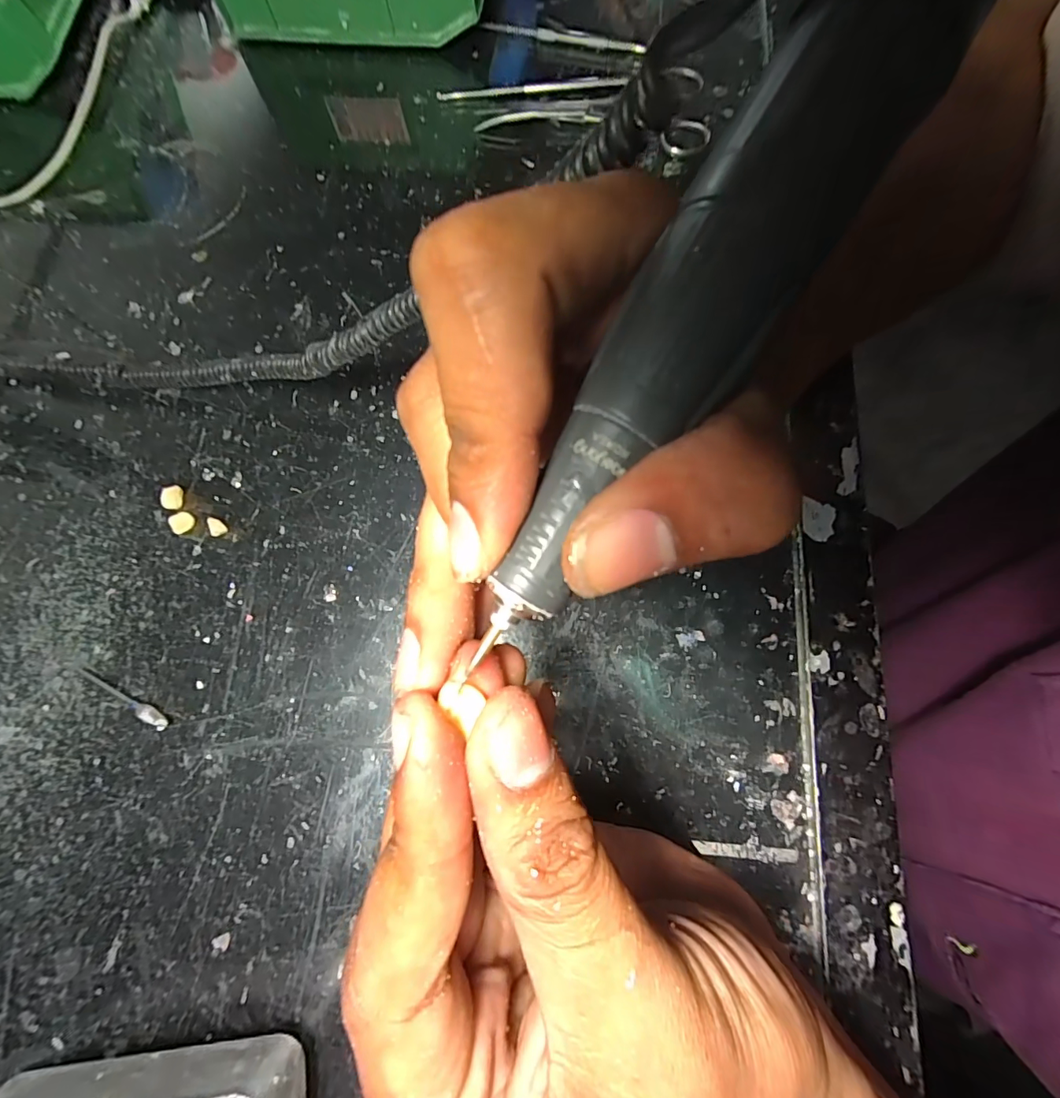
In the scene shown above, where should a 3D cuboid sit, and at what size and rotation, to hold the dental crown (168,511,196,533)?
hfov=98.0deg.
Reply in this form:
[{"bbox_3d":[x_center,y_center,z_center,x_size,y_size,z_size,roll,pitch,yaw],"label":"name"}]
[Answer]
[{"bbox_3d":[-0.166,-0.012,0.221,0.009,0.007,0.010,27,78,7],"label":"dental crown"}]

